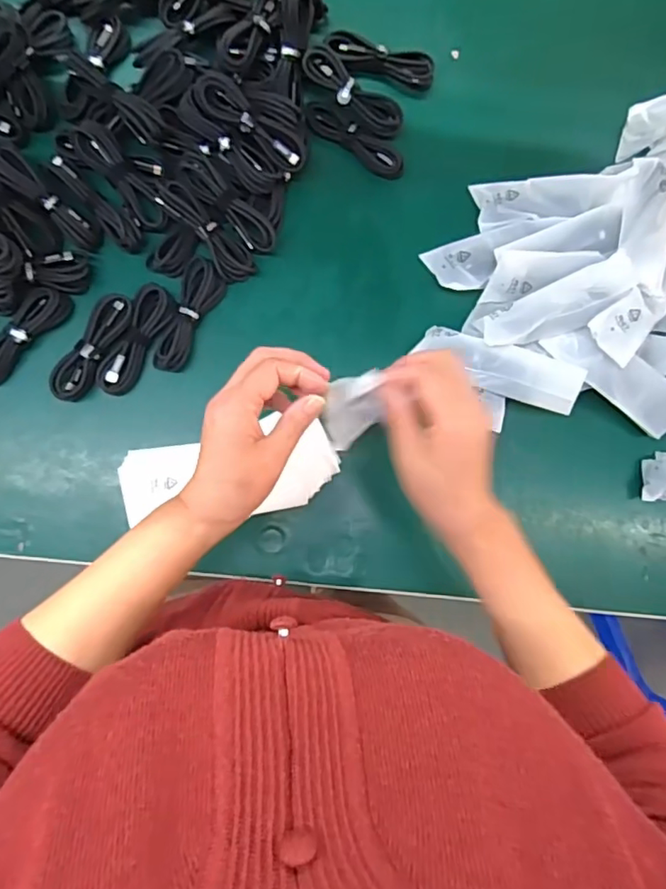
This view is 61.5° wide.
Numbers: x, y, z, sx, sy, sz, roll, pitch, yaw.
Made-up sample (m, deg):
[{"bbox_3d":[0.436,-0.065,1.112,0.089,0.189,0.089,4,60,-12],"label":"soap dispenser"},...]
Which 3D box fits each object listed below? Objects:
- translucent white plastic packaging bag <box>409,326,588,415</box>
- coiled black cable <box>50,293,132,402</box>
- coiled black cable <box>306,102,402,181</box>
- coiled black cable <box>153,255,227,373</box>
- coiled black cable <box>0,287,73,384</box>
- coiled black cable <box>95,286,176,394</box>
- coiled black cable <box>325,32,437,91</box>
[{"bbox_3d":[0.153,-0.074,0.520,0.148,0.024,0.045,26,83,17],"label":"translucent white plastic packaging bag"},{"bbox_3d":[-0.226,-0.091,0.526,0.032,0.022,0.107,29,85,-1],"label":"coiled black cable"},{"bbox_3d":[0.023,-0.308,0.565,0.109,0.019,0.032,32,85,0],"label":"coiled black cable"},{"bbox_3d":[-0.140,-0.123,0.534,0.041,0.015,0.109,24,85,-1],"label":"coiled black cable"},{"bbox_3d":[-0.294,-0.103,0.523,0.032,0.018,0.111,41,85,0],"label":"coiled black cable"},{"bbox_3d":[-0.187,-0.099,0.532,0.035,0.013,0.109,25,85,-1],"label":"coiled black cable"},{"bbox_3d":[0.048,-0.387,0.566,0.110,0.022,0.037,8,86,-2],"label":"coiled black cable"}]

